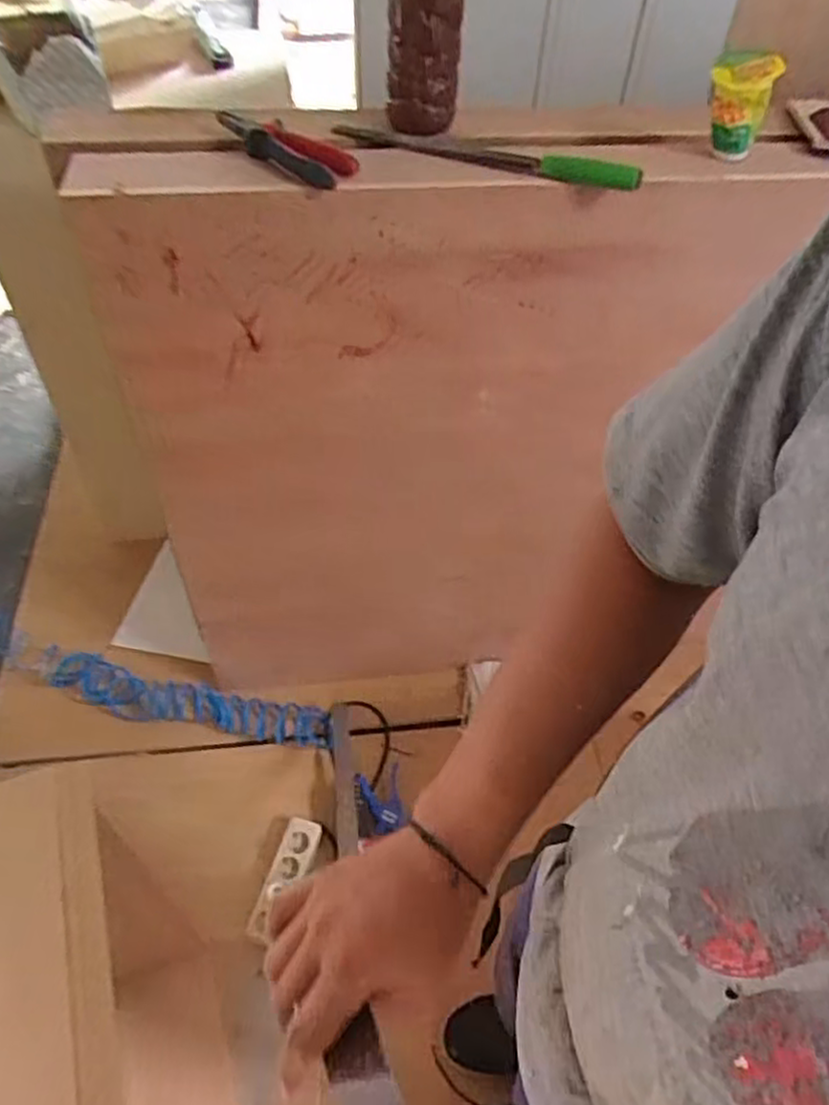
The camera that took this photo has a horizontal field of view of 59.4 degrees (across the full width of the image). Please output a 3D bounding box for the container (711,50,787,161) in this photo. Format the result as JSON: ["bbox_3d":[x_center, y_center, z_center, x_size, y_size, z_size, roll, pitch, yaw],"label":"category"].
[{"bbox_3d":[0.369,-0.513,0.833,0.068,0.105,0.060,11,50,7],"label":"container"}]

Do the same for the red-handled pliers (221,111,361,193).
[{"bbox_3d":[-0.153,-0.447,0.804,0.185,0.032,0.068,27,54,19],"label":"red-handled pliers"}]

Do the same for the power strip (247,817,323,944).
[{"bbox_3d":[-0.211,0.548,1.225,0.066,0.036,0.206,11,51,10],"label":"power strip"}]

